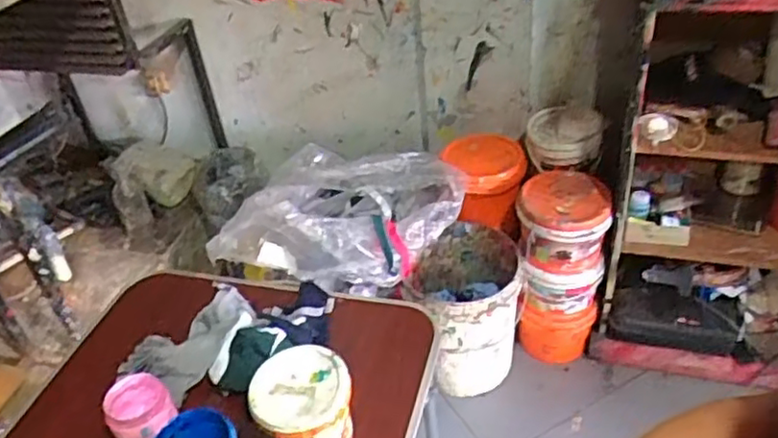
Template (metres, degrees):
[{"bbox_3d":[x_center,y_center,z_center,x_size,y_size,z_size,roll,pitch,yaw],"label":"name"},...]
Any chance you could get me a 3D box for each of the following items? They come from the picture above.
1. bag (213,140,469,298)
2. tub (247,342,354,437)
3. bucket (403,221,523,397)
[{"bbox_3d":[-0.138,0.000,1.676,0.620,0.214,0.330,1,39,10],"label":"bag"},{"bbox_3d":[-0.110,0.258,0.887,0.122,0.132,0.116,-4,38,3],"label":"tub"},{"bbox_3d":[0.202,0.252,1.769,0.267,0.377,0.284,-4,38,3],"label":"bucket"}]

